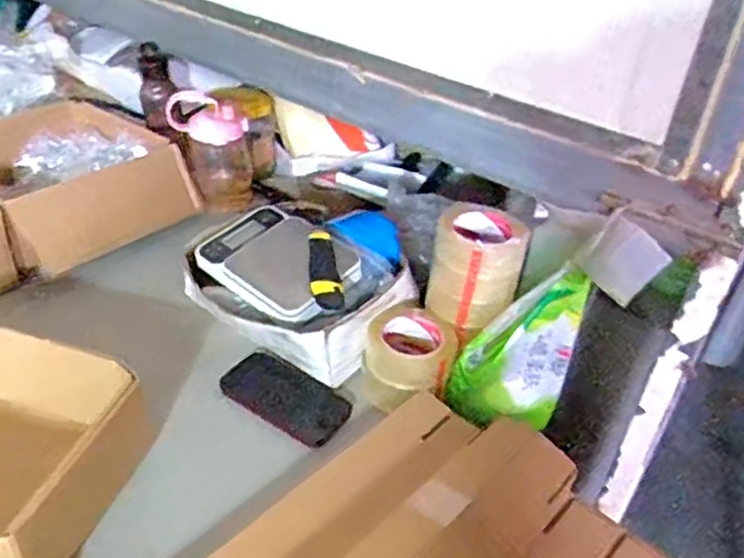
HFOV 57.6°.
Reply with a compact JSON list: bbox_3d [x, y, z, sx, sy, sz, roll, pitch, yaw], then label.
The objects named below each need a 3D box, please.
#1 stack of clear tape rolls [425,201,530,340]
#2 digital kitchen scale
[{"bbox_3d":[0.137,-0.018,0.904,0.112,0.120,0.116,-23,45,-34],"label":"stack of clear tape rolls"},{"bbox_3d":[-0.125,-0.027,0.942,0.214,0.030,0.156,31,56,28],"label":"digital kitchen scale"}]

